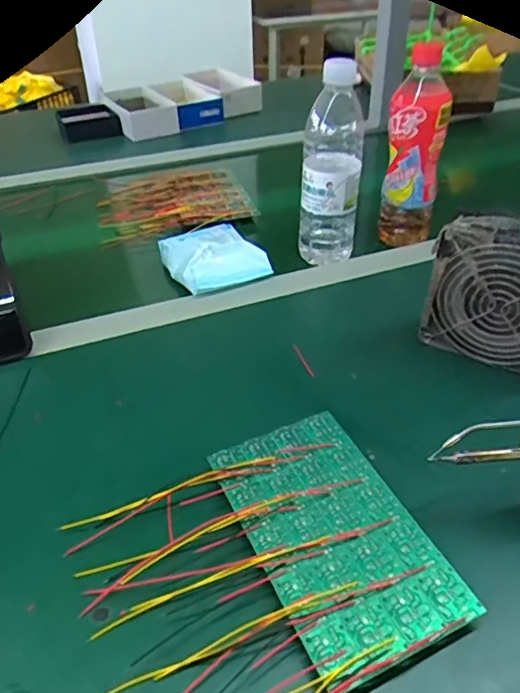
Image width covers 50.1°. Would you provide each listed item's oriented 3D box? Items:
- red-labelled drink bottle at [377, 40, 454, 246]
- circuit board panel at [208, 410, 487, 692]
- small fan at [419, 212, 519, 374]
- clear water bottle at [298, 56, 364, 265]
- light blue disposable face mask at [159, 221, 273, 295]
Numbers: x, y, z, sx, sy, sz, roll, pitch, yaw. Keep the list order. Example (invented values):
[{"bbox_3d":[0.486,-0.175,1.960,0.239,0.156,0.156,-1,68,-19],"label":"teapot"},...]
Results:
[{"bbox_3d":[0.176,-0.222,0.635,0.063,0.218,0.059,8,39,11],"label":"red-labelled drink bottle"},{"bbox_3d":[0.045,0.119,0.364,0.104,0.015,0.171,-16,42,-19],"label":"circuit board panel"},{"bbox_3d":[0.213,-0.043,0.473,0.130,0.118,0.044,22,44,24],"label":"small fan"},{"bbox_3d":[0.078,-0.194,0.607,0.063,0.206,0.054,4,39,5],"label":"clear water bottle"},{"bbox_3d":[-0.052,-0.105,0.621,0.094,0.040,0.098,-17,42,-20],"label":"light blue disposable face mask"}]

